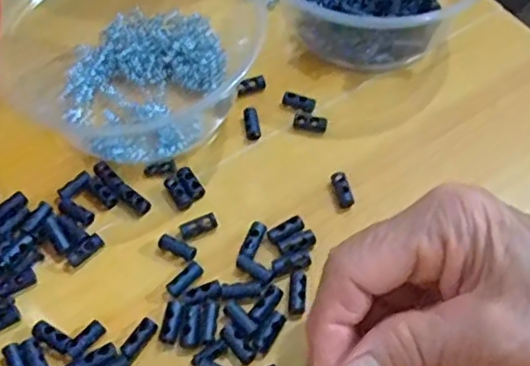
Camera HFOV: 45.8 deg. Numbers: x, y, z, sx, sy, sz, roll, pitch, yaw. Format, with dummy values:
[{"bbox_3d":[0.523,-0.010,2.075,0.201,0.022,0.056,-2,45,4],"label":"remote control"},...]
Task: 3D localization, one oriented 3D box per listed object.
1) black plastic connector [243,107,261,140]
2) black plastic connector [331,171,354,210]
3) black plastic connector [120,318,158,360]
[{"bbox_3d":[-0.007,-0.034,0.346,0.008,0.004,0.022,-7,56,-4],"label":"black plastic connector"},{"bbox_3d":[0.039,0.003,0.320,0.008,0.004,0.020,-11,57,-6],"label":"black plastic connector"},{"bbox_3d":[-0.056,0.069,0.279,0.008,0.005,0.019,31,62,20],"label":"black plastic connector"}]

